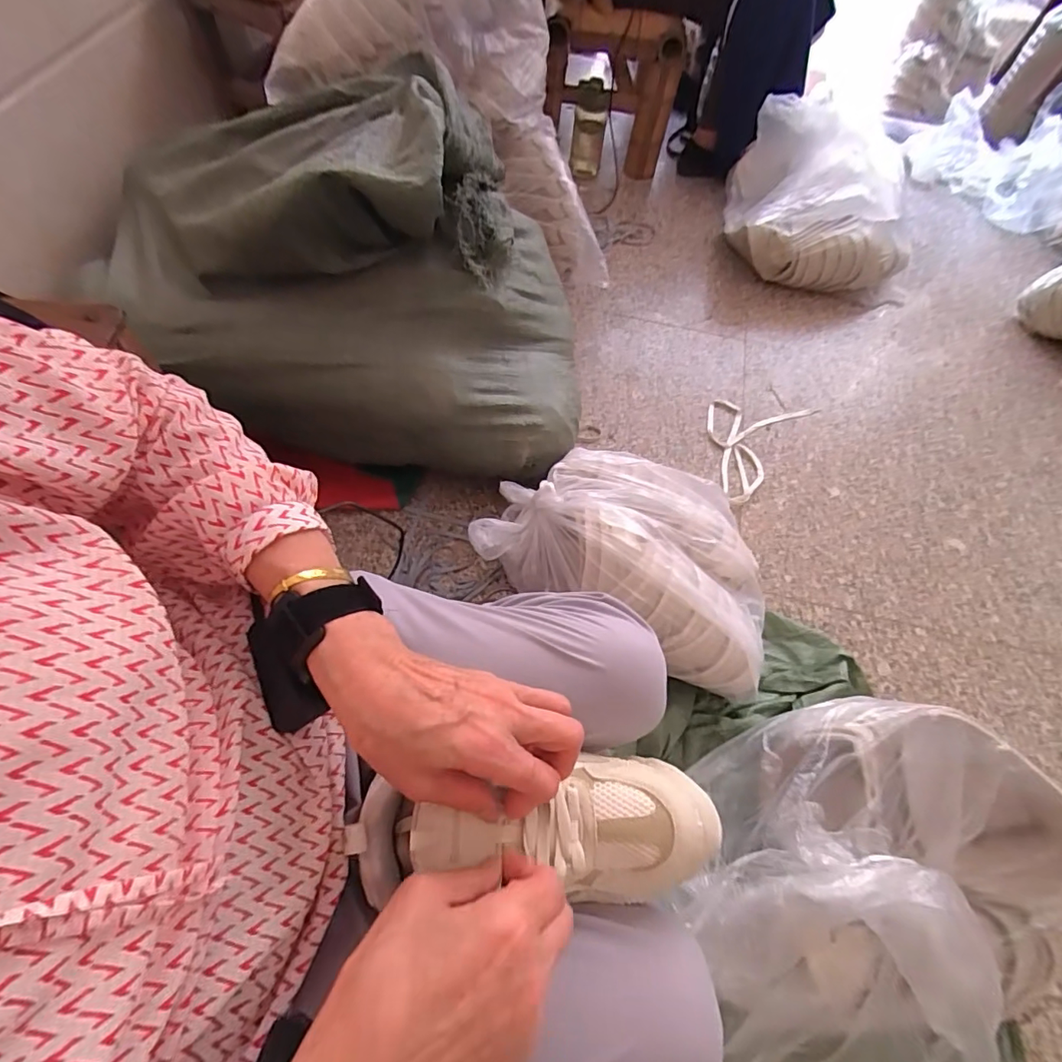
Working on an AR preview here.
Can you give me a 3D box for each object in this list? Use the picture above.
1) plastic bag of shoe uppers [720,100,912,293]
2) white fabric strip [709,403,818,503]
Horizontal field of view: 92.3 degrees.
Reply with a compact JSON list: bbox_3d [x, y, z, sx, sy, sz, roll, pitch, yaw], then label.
[{"bbox_3d":[0.659,-0.747,1.144,0.398,0.201,0.366,10,63,1],"label":"plastic bag of shoe uppers"},{"bbox_3d":[0.407,-0.185,0.994,0.166,0.018,0.326,41,70,14],"label":"white fabric strip"}]

